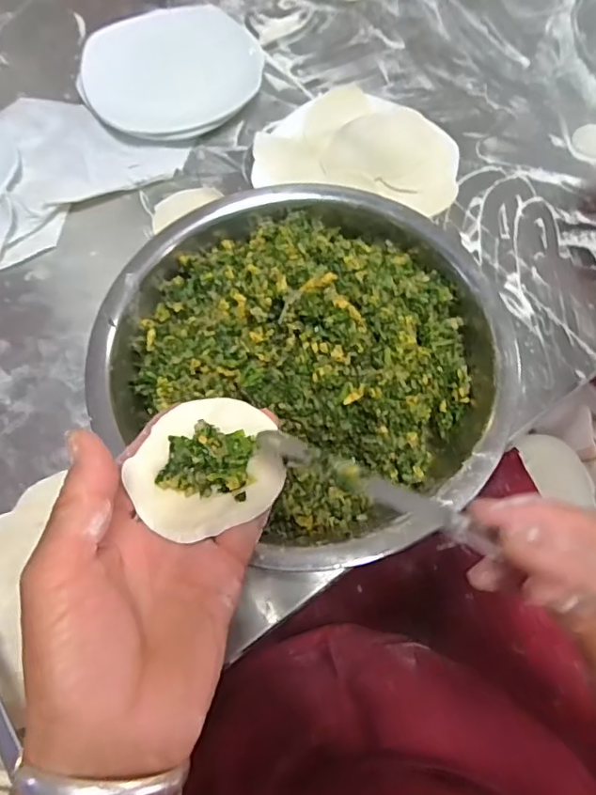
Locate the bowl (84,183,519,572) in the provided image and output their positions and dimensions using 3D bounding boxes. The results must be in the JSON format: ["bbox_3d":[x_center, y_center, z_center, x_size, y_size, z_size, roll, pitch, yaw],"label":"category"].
[{"bbox_3d":[0.009,-0.031,0.406,0.281,0.105,0.260,0,67,1],"label":"bowl"}]

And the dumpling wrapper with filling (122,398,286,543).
[{"bbox_3d":[-0.044,0.031,0.259,0.069,0.015,0.064,-12,67,-4],"label":"dumpling wrapper with filling"}]

